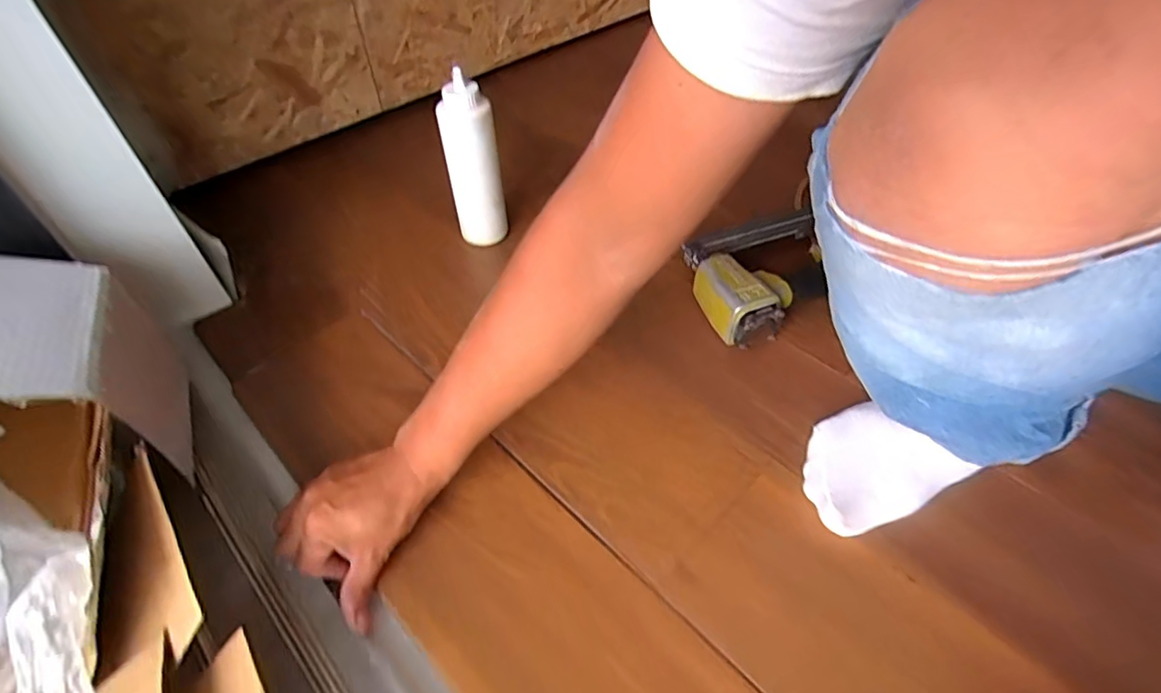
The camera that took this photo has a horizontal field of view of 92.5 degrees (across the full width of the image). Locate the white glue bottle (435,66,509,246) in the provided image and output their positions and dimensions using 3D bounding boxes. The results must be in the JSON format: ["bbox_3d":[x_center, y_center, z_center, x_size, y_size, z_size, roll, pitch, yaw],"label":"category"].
[{"bbox_3d":[-0.133,-0.215,0.688,0.064,0.210,0.049,-21,53,-15],"label":"white glue bottle"}]

